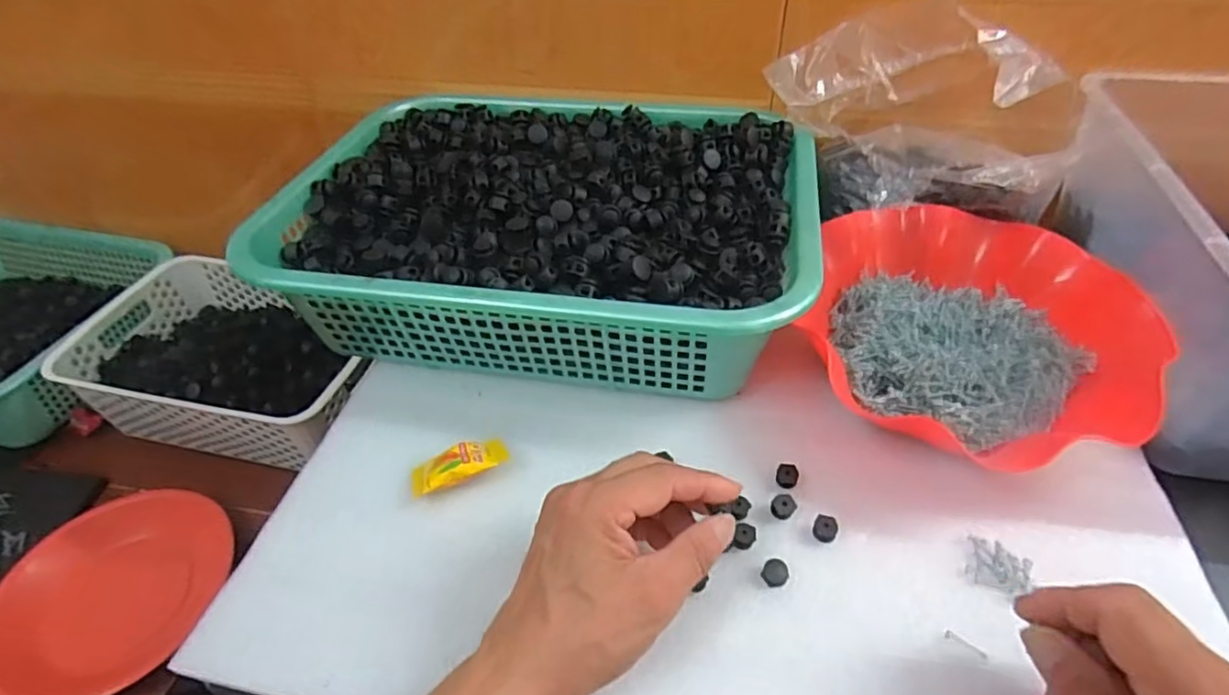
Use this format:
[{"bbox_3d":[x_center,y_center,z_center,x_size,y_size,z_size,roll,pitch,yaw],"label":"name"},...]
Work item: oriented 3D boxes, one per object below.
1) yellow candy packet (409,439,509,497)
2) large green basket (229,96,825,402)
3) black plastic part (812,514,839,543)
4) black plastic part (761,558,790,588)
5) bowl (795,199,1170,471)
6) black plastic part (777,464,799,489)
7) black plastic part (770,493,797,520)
[{"bbox_3d":[-0.096,0.073,0.397,0.060,0.011,0.025,-20,48,-17],"label":"yellow candy packet"},{"bbox_3d":[-0.050,-0.101,0.504,0.389,0.085,0.289,7,46,9],"label":"large green basket"},{"bbox_3d":[0.121,0.104,0.364,0.013,0.009,0.013,-1,45,1],"label":"black plastic part"},{"bbox_3d":[0.087,0.123,0.346,0.014,0.007,0.013,-1,45,1],"label":"black plastic part"},{"bbox_3d":[0.233,-0.013,0.437,0.191,0.066,0.205,-1,45,1],"label":"bowl"},{"bbox_3d":[0.106,0.078,0.389,0.013,0.007,0.014,-1,45,1],"label":"black plastic part"},{"bbox_3d":[0.099,0.093,0.374,0.015,0.007,0.012,-36,54,-29],"label":"black plastic part"}]

